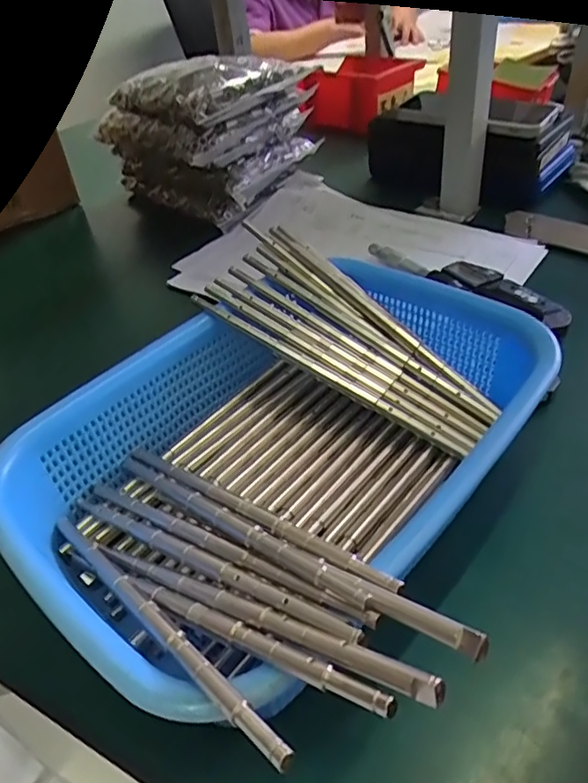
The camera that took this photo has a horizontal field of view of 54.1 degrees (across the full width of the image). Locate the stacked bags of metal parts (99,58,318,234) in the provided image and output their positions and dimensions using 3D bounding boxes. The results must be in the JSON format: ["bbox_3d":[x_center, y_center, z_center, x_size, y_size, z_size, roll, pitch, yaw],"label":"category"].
[{"bbox_3d":[-0.104,-0.299,0.673,0.210,0.147,0.162,30,52,35],"label":"stacked bags of metal parts"}]

